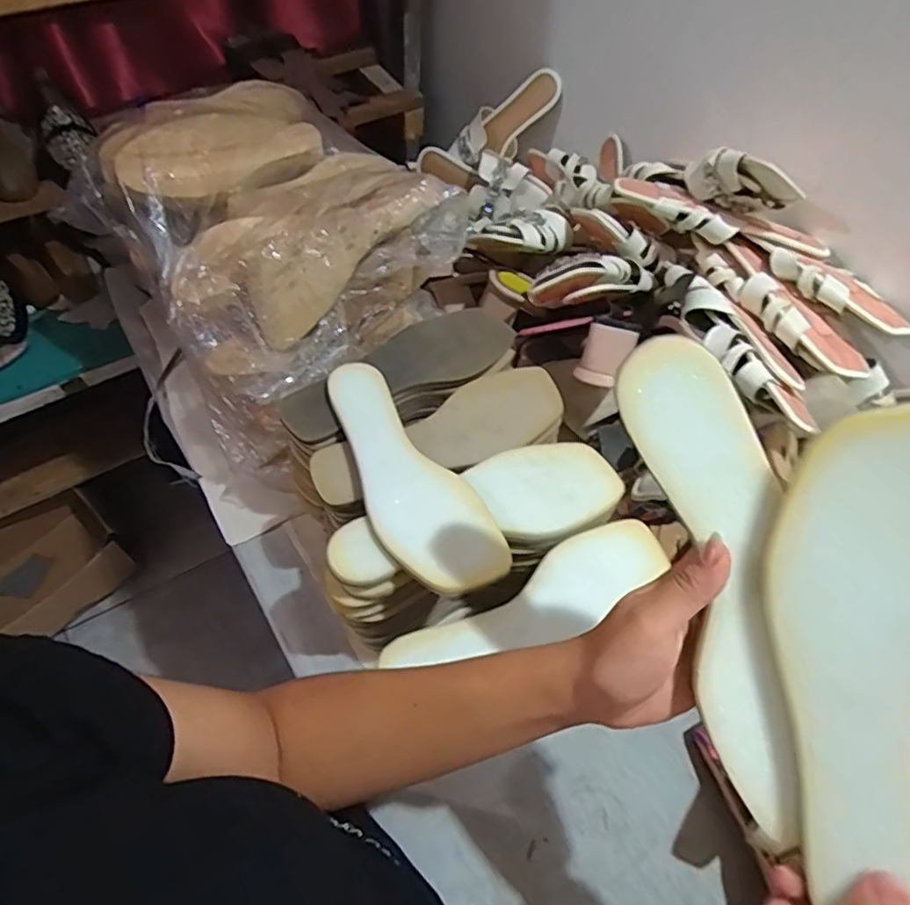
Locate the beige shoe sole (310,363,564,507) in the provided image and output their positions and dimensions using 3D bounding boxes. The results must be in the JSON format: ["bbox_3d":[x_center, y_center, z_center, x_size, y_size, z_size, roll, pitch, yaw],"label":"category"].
[{"bbox_3d":[-0.005,-0.015,0.539,0.242,0.018,0.090,-29,62,-21],"label":"beige shoe sole"}]

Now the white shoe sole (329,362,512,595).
[{"bbox_3d":[-0.047,0.017,0.493,0.080,0.026,0.237,-28,62,-21],"label":"white shoe sole"}]

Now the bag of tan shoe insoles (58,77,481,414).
[{"bbox_3d":[-0.206,-0.262,0.643,0.301,0.124,0.420,-37,65,-24],"label":"bag of tan shoe insoles"}]

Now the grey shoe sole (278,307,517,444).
[{"bbox_3d":[-0.051,-0.084,0.570,0.237,0.008,0.073,-27,61,-20],"label":"grey shoe sole"}]

